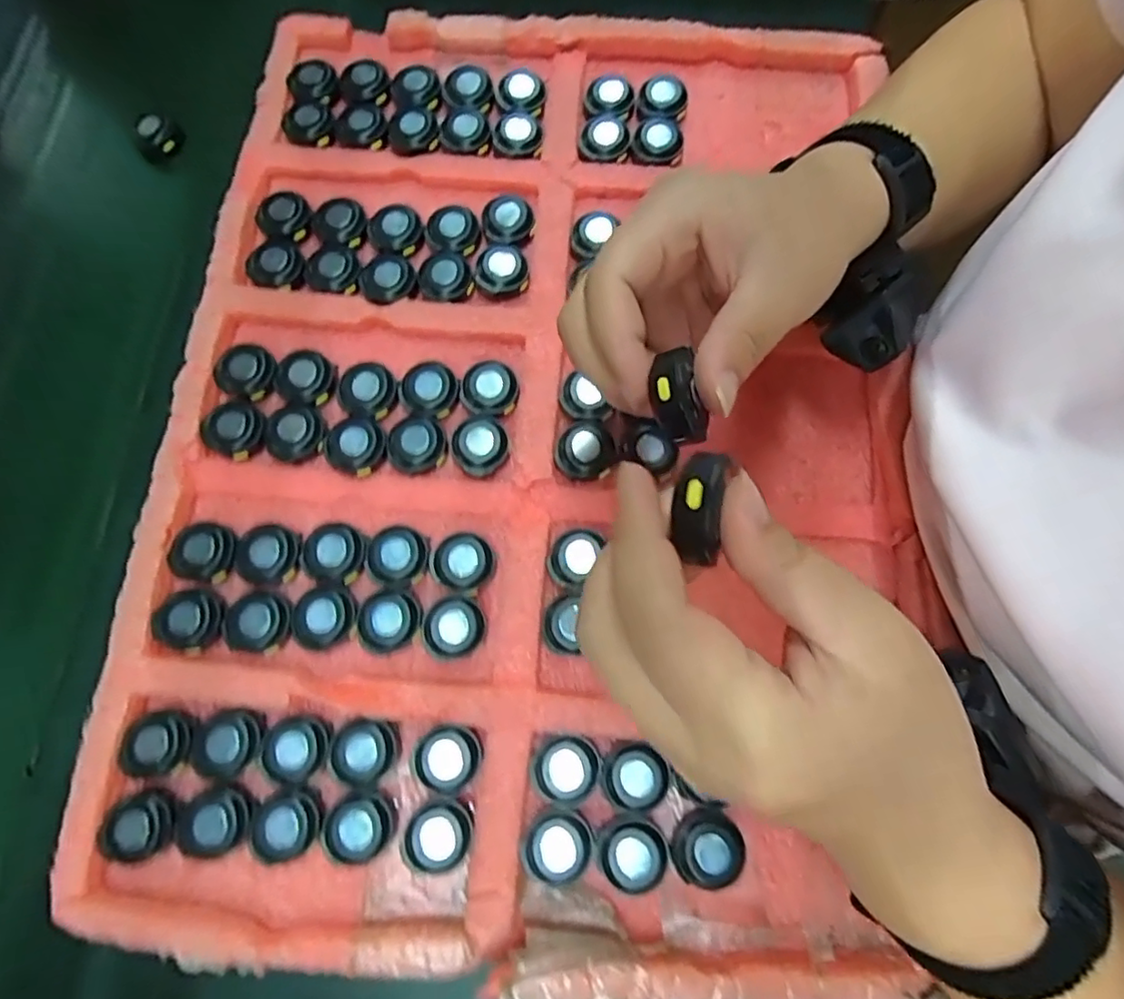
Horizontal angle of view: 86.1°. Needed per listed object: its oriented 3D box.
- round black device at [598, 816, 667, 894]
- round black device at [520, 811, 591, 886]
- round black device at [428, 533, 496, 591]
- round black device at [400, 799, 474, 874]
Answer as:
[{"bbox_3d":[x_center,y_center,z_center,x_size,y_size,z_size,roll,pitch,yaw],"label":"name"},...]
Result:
[{"bbox_3d":[0.030,0.149,0.253,0.027,0.012,0.027,0,75,-1],"label":"round black device"},{"bbox_3d":[-0.003,0.148,0.255,0.028,0.006,0.025,-11,76,-4],"label":"round black device"},{"bbox_3d":[-0.048,0.029,0.286,0.031,0.006,0.027,5,75,1],"label":"round black device"},{"bbox_3d":[-0.054,0.144,0.257,0.031,0.007,0.026,-9,75,-3],"label":"round black device"}]

